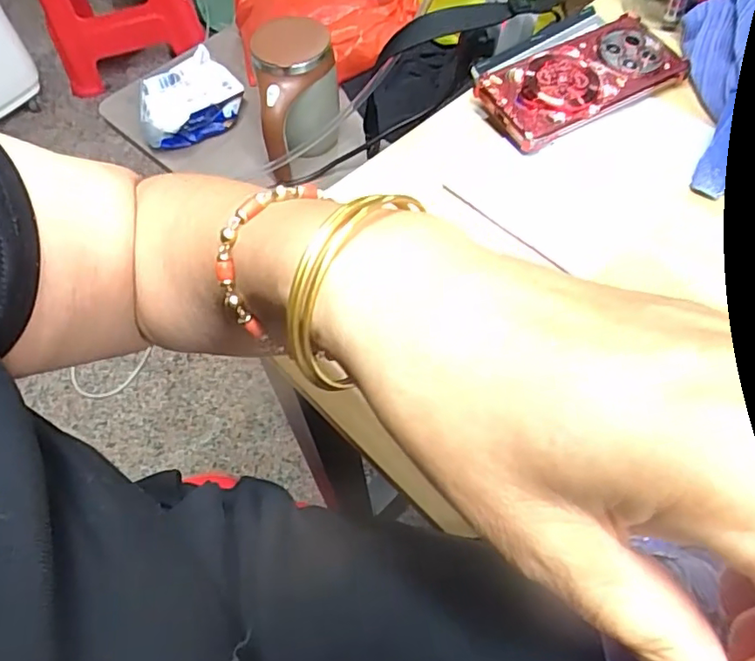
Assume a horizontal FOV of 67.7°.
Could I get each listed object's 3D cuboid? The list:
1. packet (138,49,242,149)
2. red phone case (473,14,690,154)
[{"bbox_3d":[-0.237,-0.286,0.709,0.138,0.091,0.030,-45,23,-20],"label":"packet"},{"bbox_3d":[0.165,-0.203,0.454,0.163,0.019,0.073,-27,61,-12],"label":"red phone case"}]

